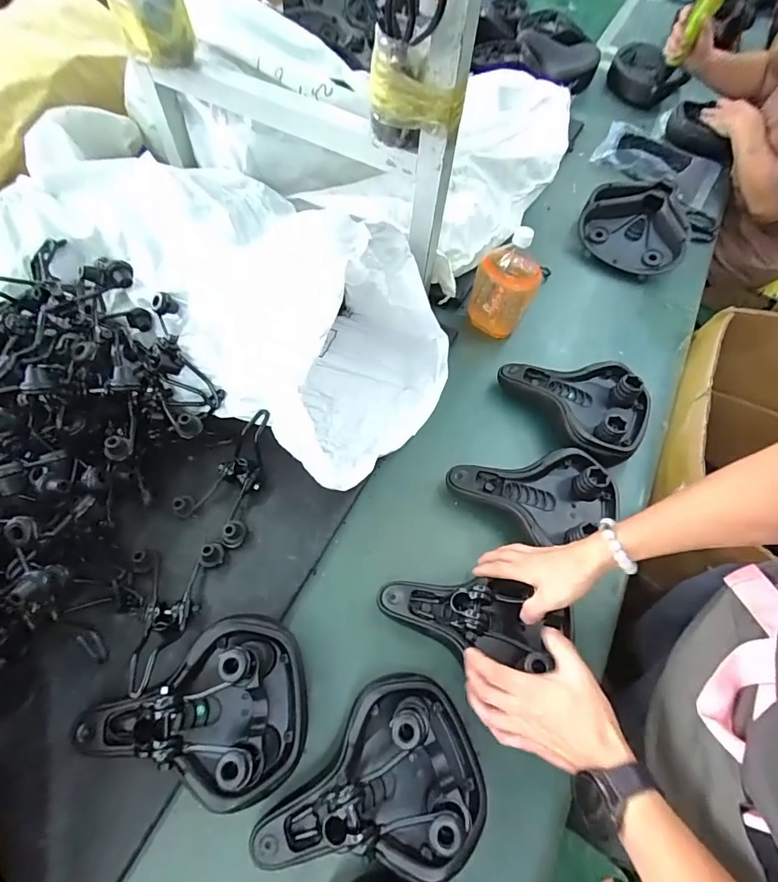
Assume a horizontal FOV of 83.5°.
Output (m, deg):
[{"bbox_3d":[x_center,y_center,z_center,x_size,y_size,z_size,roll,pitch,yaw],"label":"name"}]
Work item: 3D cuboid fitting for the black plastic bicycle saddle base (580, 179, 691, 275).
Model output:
[{"bbox_3d":[0.567,-0.503,1.004,0.234,0.076,0.283,30,64,12],"label":"black plastic bicycle saddle base"}]

